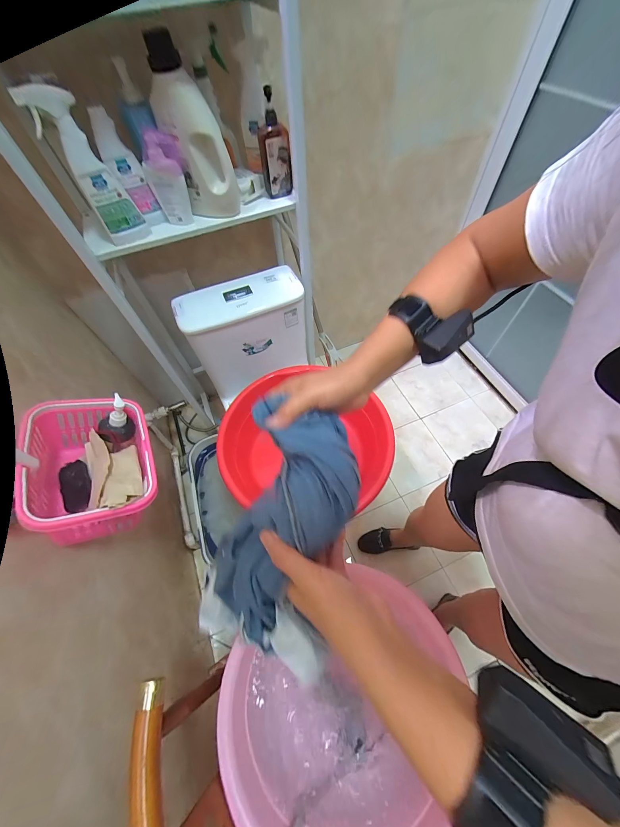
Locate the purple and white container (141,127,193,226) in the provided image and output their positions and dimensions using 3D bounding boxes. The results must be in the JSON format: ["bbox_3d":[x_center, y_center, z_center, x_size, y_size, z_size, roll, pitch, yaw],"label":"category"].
[{"bbox_3d":[-0.315,-0.520,0.655,0.087,0.171,0.048,-19,59,-10],"label":"purple and white container"}]

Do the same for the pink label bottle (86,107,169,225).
[{"bbox_3d":[-0.392,-0.522,0.635,0.047,0.201,0.061,36,66,22],"label":"pink label bottle"}]

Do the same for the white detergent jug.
[{"bbox_3d":[-0.242,-0.577,0.625,0.125,0.283,0.084,-10,58,-4],"label":"white detergent jug"}]

